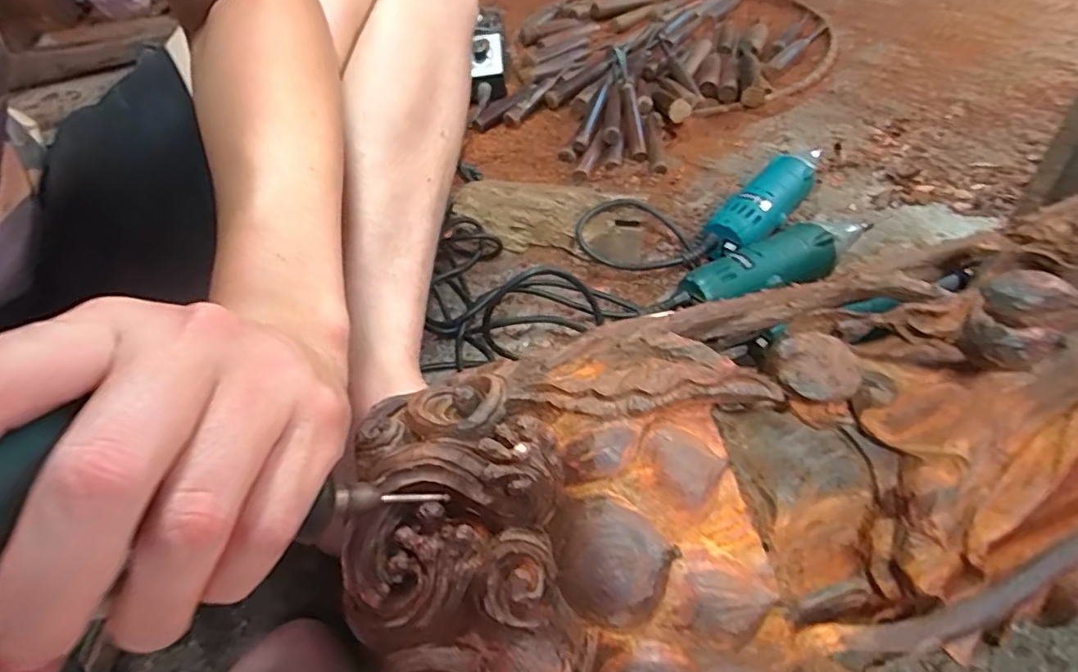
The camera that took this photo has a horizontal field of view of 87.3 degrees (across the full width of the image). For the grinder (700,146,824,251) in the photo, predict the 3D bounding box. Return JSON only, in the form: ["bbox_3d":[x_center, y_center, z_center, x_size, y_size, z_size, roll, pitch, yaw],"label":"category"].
[{"bbox_3d":[0.245,-0.146,0.597,0.056,0.060,0.206,30,60,31],"label":"grinder"}]

